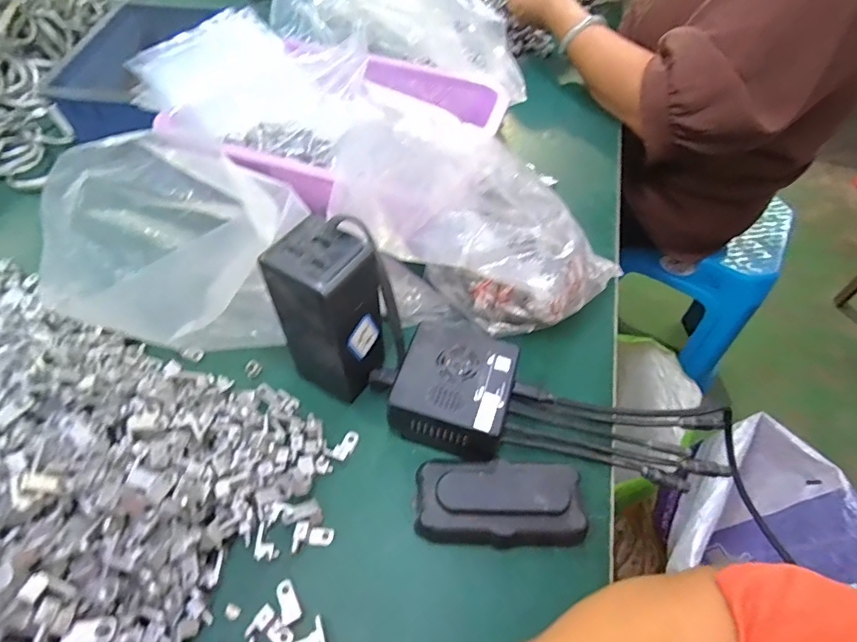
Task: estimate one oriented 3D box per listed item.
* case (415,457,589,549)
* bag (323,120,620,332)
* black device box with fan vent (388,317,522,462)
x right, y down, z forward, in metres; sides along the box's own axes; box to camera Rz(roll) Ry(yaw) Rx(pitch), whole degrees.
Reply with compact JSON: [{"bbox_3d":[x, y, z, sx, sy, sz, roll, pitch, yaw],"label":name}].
[{"bbox_3d":[0.046,0.116,0.304,0.105,0.031,0.047,1,52,-3],"label":"case"},{"bbox_3d":[0.037,-0.074,0.397,0.256,0.082,0.136,32,55,0],"label":"bag"},{"bbox_3d":[0.018,0.051,0.340,0.077,0.051,0.083,14,53,7],"label":"black device box with fan vent"}]

